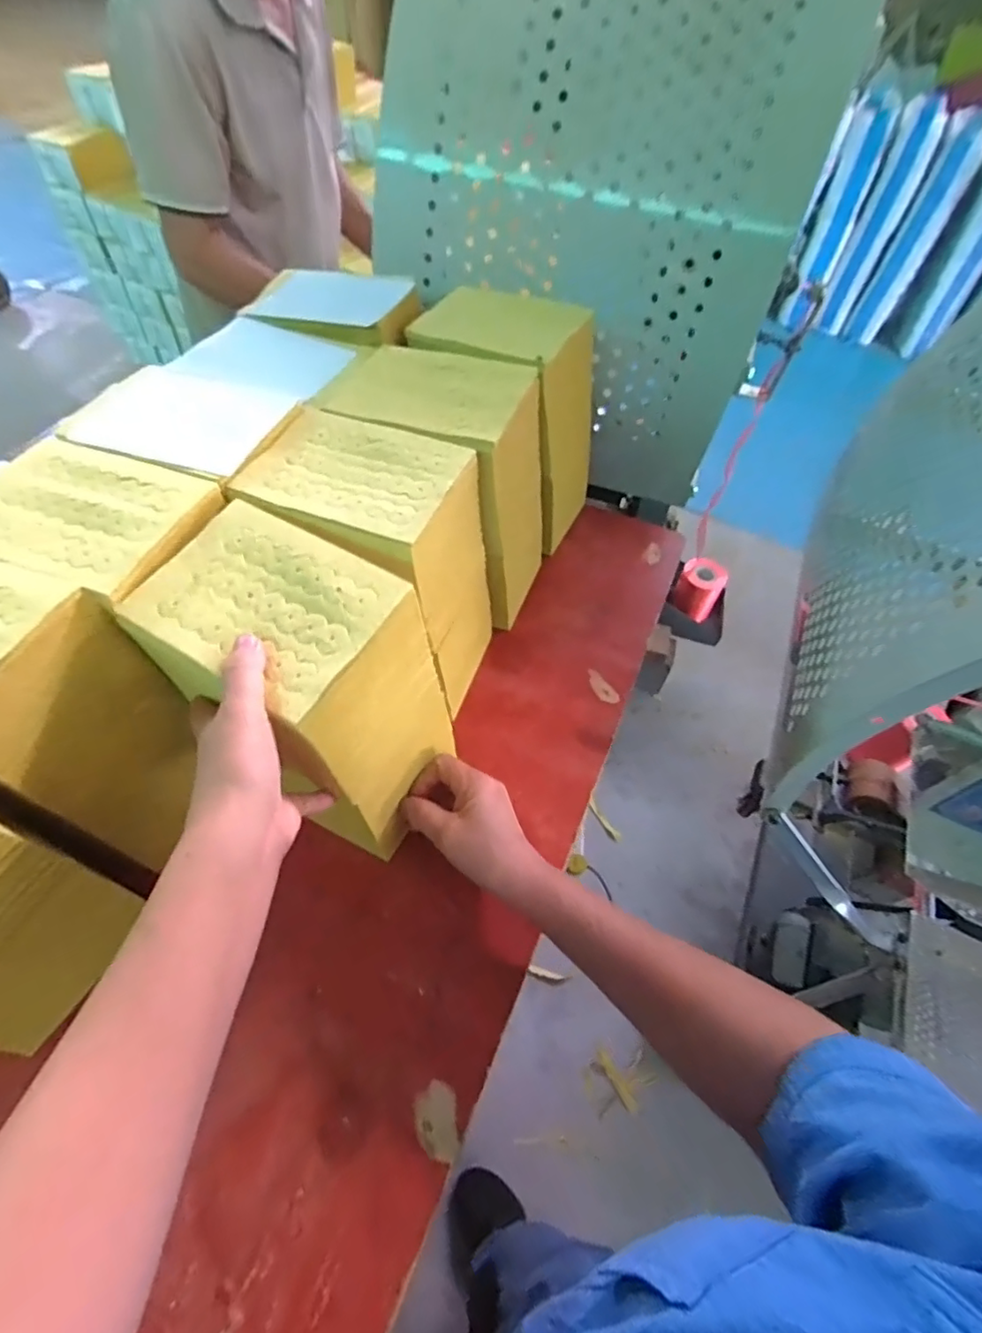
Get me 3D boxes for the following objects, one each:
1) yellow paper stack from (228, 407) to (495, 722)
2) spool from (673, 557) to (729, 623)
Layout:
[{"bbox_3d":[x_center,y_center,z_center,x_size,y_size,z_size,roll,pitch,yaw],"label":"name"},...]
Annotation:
[{"bbox_3d":[-0.103,-0.082,0.543,0.197,0.232,0.139,20,56,9],"label":"yellow paper stack"},{"bbox_3d":[0.576,-0.220,1.589,0.113,0.141,0.108,2,55,-3],"label":"spool"}]

